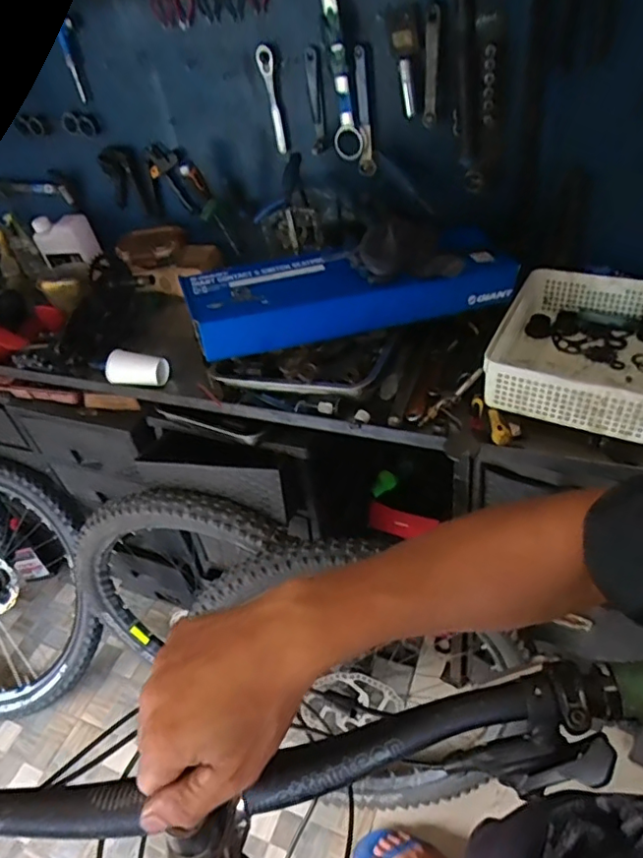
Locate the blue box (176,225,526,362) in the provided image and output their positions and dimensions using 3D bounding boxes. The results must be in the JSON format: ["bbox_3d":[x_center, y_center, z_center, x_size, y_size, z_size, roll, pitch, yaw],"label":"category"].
[{"bbox_3d":[0.052,-0.241,0.931,0.528,0.091,0.180,-16,43,-6],"label":"blue box"}]

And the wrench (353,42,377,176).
[{"bbox_3d":[0.075,-0.545,0.983,0.032,0.197,0.014,18,49,28],"label":"wrench"}]

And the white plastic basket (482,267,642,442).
[{"bbox_3d":[0.419,-0.131,0.896,0.263,0.105,0.338,17,49,27],"label":"white plastic basket"}]

